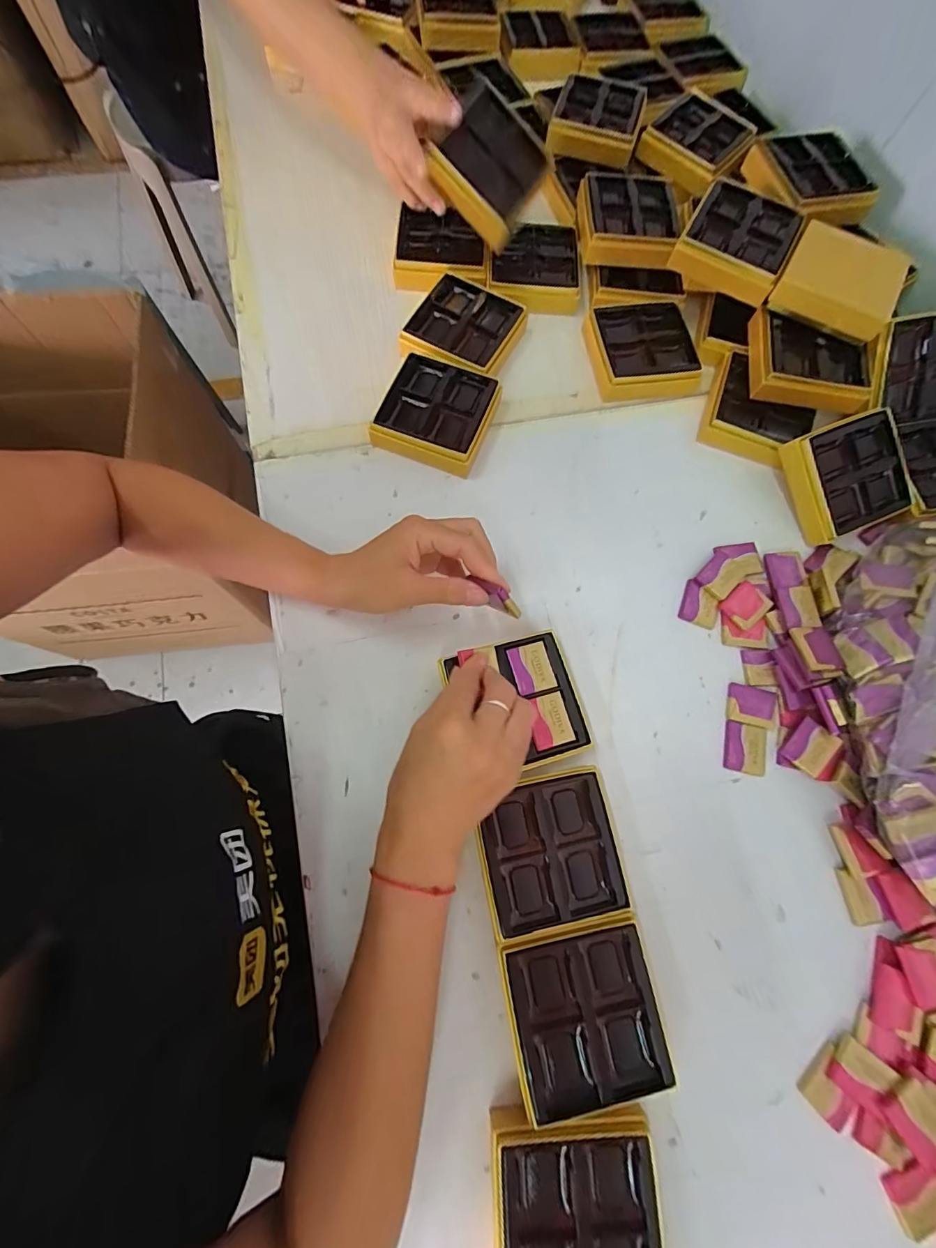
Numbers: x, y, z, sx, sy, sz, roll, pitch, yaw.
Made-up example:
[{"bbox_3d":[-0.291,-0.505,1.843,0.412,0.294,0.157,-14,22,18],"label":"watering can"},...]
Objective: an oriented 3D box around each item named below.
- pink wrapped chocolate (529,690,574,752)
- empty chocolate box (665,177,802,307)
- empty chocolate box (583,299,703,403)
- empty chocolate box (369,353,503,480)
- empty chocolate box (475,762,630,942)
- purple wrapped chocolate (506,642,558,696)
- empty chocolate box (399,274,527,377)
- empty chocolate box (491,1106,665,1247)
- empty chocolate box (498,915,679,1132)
[{"bbox_3d":[0.062,0.073,0.355,0.030,0.004,0.039,-11,74,-6],"label":"pink wrapped chocolate"},{"bbox_3d":[0.264,-0.373,0.461,0.106,0.042,0.091,33,73,6],"label":"empty chocolate box"},{"bbox_3d":[0.177,-0.283,0.479,0.104,0.027,0.104,-5,74,-4],"label":"empty chocolate box"},{"bbox_3d":[-0.027,-0.199,0.442,0.095,0.028,0.098,21,74,4],"label":"empty chocolate box"},{"bbox_3d":[0.058,0.163,0.341,0.096,0.034,0.097,-10,74,-5],"label":"empty chocolate box"},{"bbox_3d":[0.050,0.035,0.366,0.032,0.004,0.038,-14,75,-6],"label":"purple wrapped chocolate"},{"bbox_3d":[-0.002,-0.300,0.476,0.102,0.025,0.111,23,74,4],"label":"empty chocolate box"},{"bbox_3d":[0.064,0.354,0.277,0.093,0.031,0.103,-2,74,-3],"label":"empty chocolate box"},{"bbox_3d":[0.076,0.256,0.312,0.095,0.033,0.098,-10,74,-5],"label":"empty chocolate box"}]

